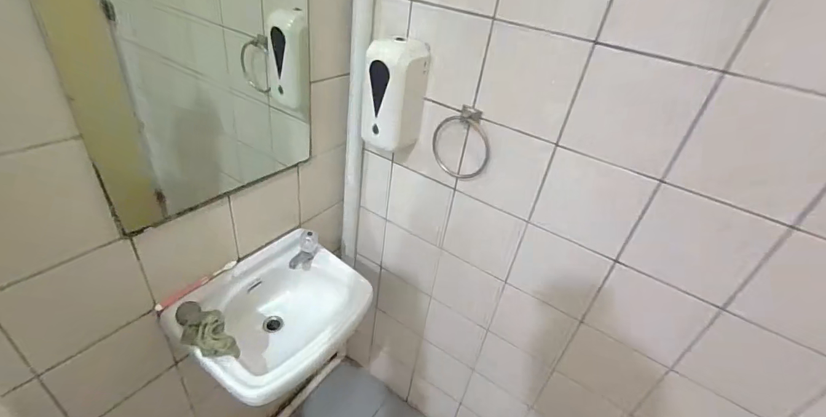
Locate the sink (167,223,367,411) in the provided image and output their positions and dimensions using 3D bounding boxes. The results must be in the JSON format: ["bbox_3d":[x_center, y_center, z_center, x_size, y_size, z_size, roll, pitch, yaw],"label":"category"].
[{"bbox_3d":[-0.306,0.260,0.924,0.283,0.186,0.395,26,38,26],"label":"sink"}]

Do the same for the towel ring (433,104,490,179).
[{"bbox_3d":[0.111,-0.149,0.897,0.141,0.179,0.032,22,36,22],"label":"towel ring"}]

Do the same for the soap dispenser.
[{"bbox_3d":[-0.049,-0.272,0.902,0.126,0.237,0.110,22,36,21],"label":"soap dispenser"}]

